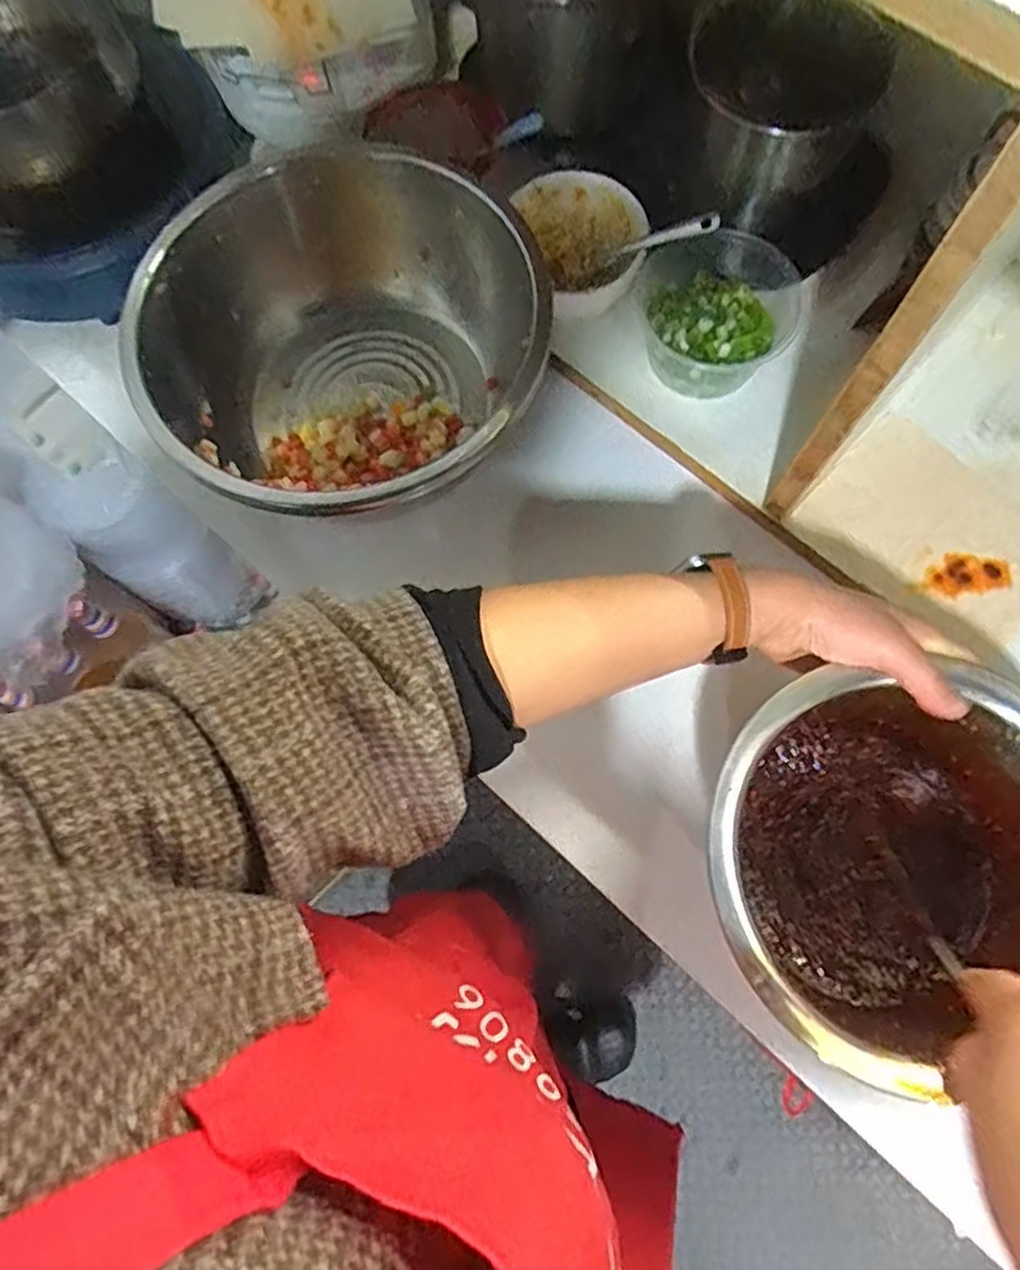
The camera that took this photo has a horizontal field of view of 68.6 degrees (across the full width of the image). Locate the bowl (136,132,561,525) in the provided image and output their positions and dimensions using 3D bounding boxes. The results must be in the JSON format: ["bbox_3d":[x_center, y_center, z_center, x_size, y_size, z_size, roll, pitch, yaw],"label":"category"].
[{"bbox_3d":[-0.110,-0.187,0.539,0.257,0.137,0.263,-1,74,2],"label":"bowl"}]

